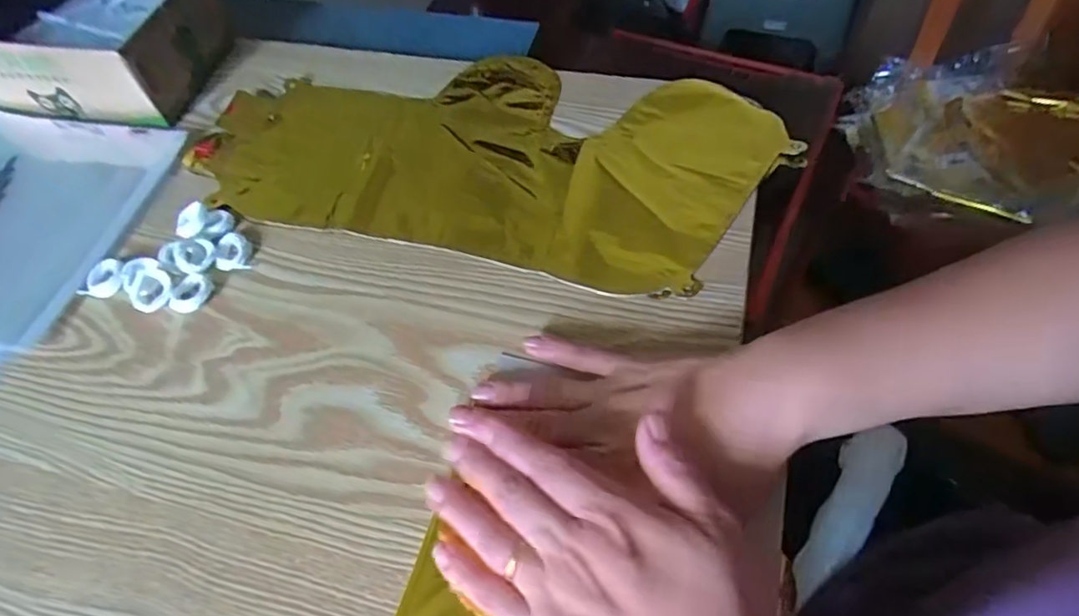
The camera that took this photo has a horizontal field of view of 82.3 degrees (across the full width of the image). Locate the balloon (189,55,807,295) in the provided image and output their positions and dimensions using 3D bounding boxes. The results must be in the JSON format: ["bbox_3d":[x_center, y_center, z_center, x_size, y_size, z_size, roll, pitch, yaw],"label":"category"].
[{"bbox_3d":[-0.049,-0.122,0.461,0.421,0.009,0.198,12,58,12],"label":"balloon"}]

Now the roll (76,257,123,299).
[{"bbox_3d":[-0.291,-0.018,0.413,0.025,0.011,0.030,33,64,24],"label":"roll"}]

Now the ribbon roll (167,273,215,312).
[{"bbox_3d":[-0.229,-0.010,0.404,0.025,0.005,0.027,-2,56,3],"label":"ribbon roll"}]

